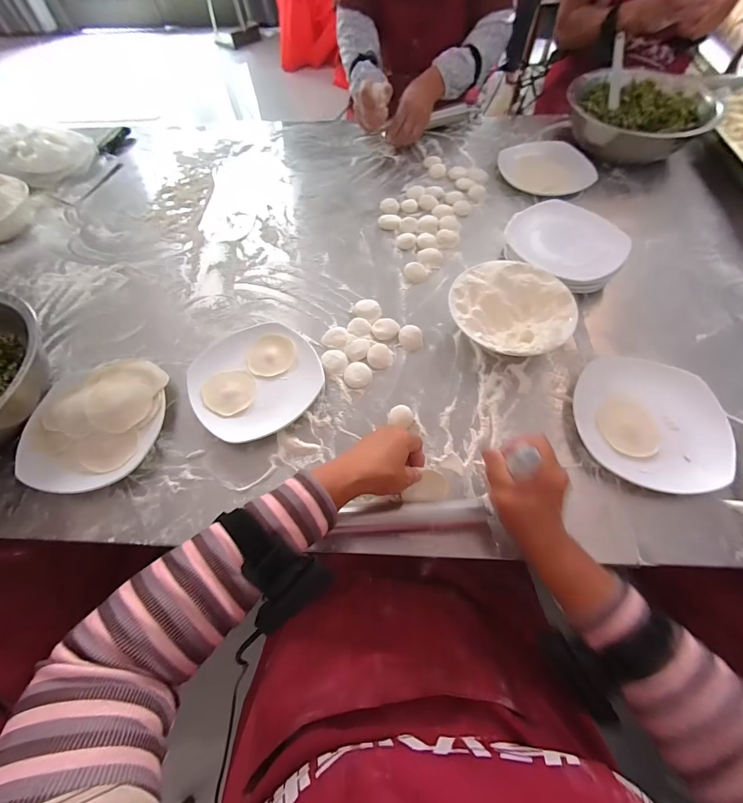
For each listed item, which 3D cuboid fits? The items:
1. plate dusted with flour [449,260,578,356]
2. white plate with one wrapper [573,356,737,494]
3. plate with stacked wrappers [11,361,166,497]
[{"bbox_3d":[0.202,-0.128,0.518,0.171,0.053,0.163,-1,63,2],"label":"plate dusted with flour"},{"bbox_3d":[0.361,0.026,0.448,0.180,0.032,0.169,-1,63,2],"label":"white plate with one wrapper"},{"bbox_3d":[-0.377,0.020,0.467,0.171,0.048,0.193,0,63,3],"label":"plate with stacked wrappers"}]

